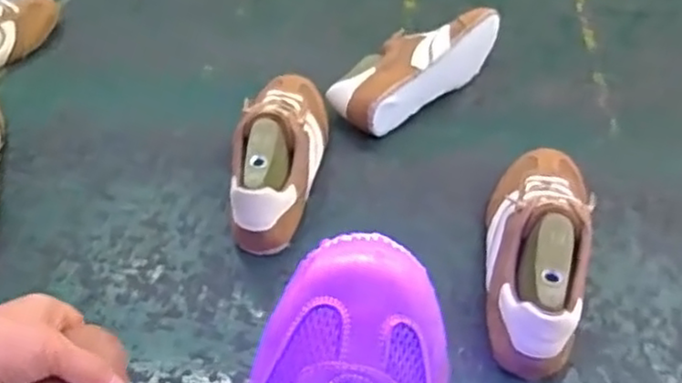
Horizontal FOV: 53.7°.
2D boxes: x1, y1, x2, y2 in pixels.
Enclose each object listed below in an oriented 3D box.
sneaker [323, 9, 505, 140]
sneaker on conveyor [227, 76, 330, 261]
[{"bbox_3d":[0.093,-0.162,0.844,0.254,0.087,0.089,-34,53,-31],"label":"sneaker"},{"bbox_3d":[-0.064,-0.047,0.709,0.078,0.096,0.252,5,44,5],"label":"sneaker on conveyor"}]

